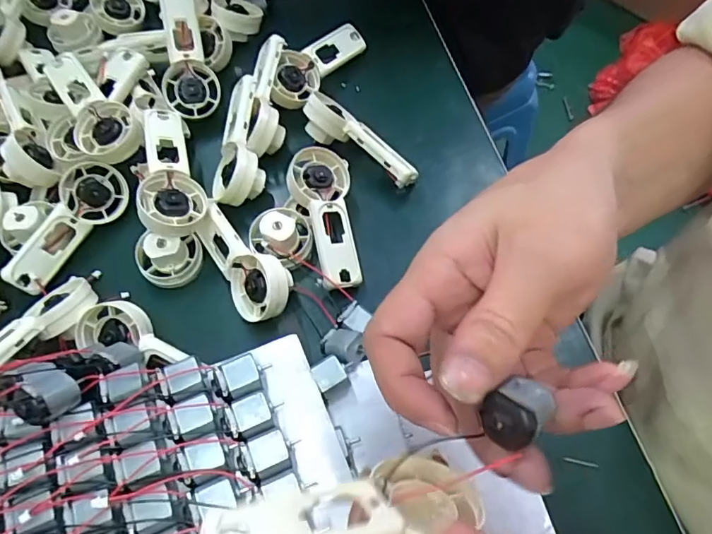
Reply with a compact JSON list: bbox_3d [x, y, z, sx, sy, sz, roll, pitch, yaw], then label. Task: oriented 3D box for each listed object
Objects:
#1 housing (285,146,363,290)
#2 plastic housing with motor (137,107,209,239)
[{"bbox_3d":[-0.021,-0.033,0.321,0.038,0.029,0.094,-8,63,-1],"label":"housing"},{"bbox_3d":[-0.117,-0.064,0.321,0.033,0.027,0.097,-12,64,-3],"label":"plastic housing with motor"}]

